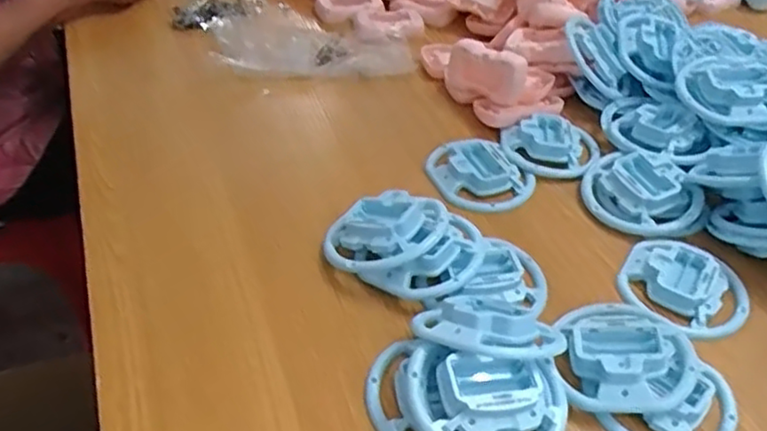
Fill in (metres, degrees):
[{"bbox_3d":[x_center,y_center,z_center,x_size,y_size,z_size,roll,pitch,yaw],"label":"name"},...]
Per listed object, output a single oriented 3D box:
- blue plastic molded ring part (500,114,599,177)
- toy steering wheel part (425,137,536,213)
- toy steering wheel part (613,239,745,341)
[{"bbox_3d":[0.167,-0.074,0.686,0.094,0.016,0.076,14,44,11],"label":"blue plastic molded ring part"},{"bbox_3d":[0.090,-0.044,0.656,0.084,0.017,0.103,-29,52,-30],"label":"toy steering wheel part"},{"bbox_3d":[0.243,0.060,0.556,0.096,0.021,0.093,29,49,26],"label":"toy steering wheel part"}]

